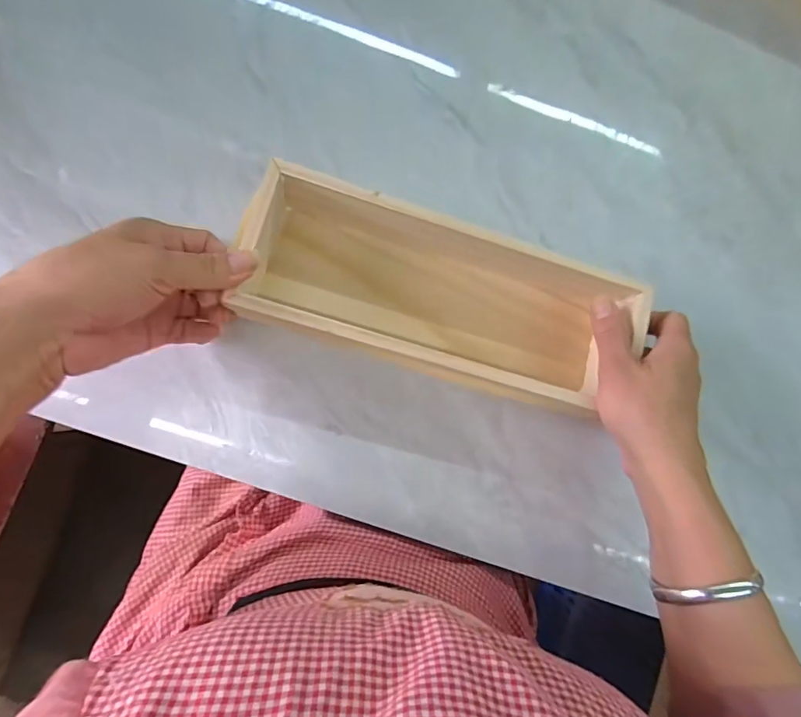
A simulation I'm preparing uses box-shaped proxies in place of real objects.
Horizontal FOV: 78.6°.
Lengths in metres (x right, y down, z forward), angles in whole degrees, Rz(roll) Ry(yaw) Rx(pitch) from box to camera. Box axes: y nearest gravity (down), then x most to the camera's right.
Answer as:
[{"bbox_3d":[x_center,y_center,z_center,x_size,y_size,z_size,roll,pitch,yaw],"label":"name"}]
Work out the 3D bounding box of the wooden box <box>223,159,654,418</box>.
[{"bbox_3d":[0.031,-0.049,0.359,0.276,0.074,0.108,14,84,-10],"label":"wooden box"}]

